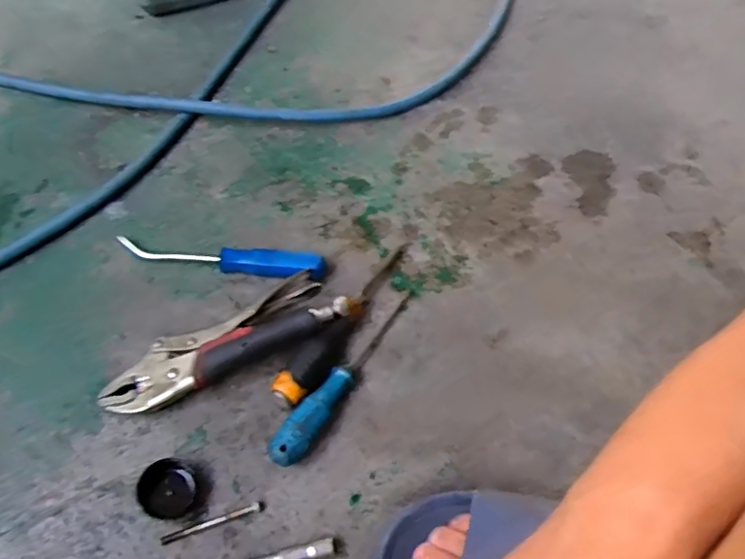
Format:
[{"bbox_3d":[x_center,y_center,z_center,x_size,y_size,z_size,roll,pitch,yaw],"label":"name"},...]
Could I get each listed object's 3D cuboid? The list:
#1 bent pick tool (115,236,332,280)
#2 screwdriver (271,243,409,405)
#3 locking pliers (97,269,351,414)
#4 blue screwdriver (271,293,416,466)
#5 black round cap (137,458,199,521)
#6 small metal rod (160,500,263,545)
[{"bbox_3d":[-0.143,-0.021,0.597,0.196,0.023,0.029,6,58,1],"label":"bent pick tool"},{"bbox_3d":[-0.021,0.030,0.564,0.031,0.036,0.197,28,61,14],"label":"screwdriver"},{"bbox_3d":[-0.128,0.056,0.541,0.207,0.038,0.067,-25,63,-17],"label":"locking pliers"},{"bbox_3d":[-0.020,0.078,0.541,0.026,0.026,0.193,31,62,16],"label":"blue screwdriver"},{"bbox_3d":[-0.160,0.163,0.489,0.044,0.013,0.042,1,58,-2],"label":"black round cap"},{"bbox_3d":[-0.122,0.187,0.484,0.079,0.004,0.007,-16,60,-12],"label":"small metal rod"}]

